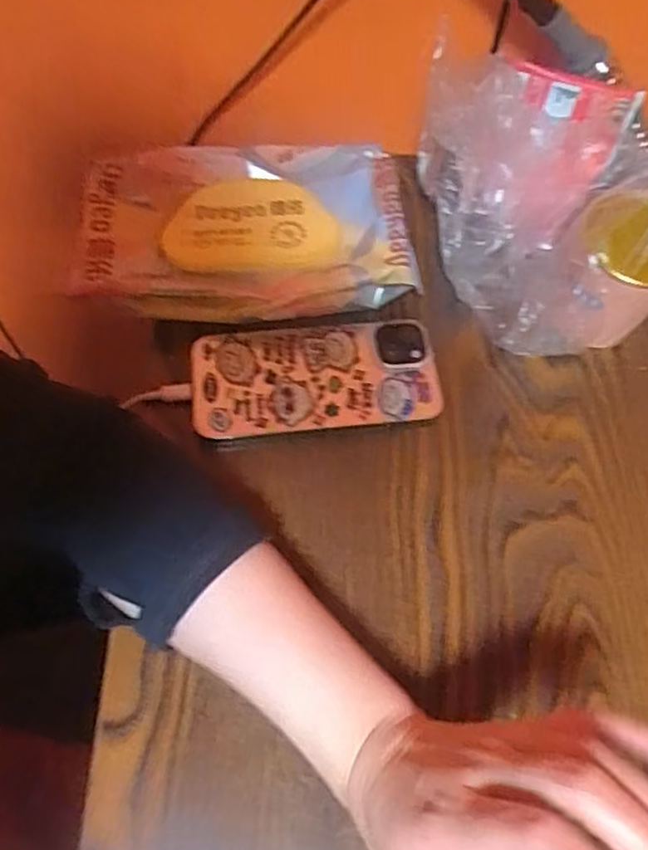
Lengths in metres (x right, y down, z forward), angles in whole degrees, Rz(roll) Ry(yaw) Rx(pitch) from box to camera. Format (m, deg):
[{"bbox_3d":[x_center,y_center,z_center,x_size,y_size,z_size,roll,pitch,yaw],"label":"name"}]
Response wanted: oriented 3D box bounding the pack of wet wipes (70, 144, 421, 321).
[{"bbox_3d":[-0.054,-0.129,0.434,0.211,0.039,0.132,-5,64,-4],"label":"pack of wet wipes"}]

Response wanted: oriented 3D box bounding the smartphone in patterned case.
[{"bbox_3d":[-0.005,-0.028,0.409,0.148,0.014,0.071,-4,63,-4],"label":"smartphone in patterned case"}]

